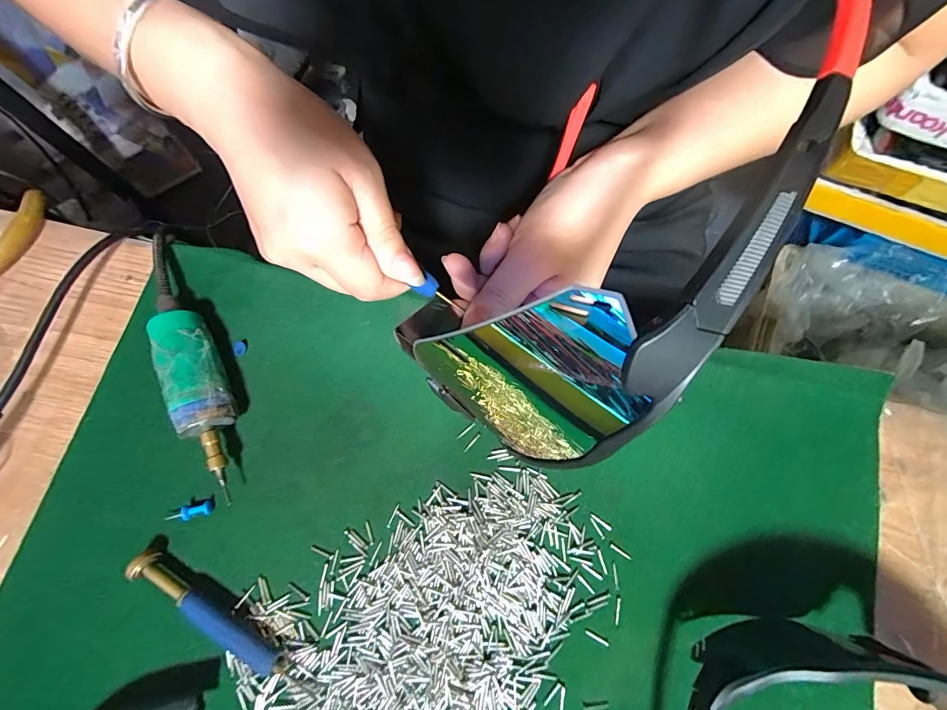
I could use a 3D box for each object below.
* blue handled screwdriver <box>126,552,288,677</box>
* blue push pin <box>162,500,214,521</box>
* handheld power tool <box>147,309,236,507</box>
[{"bbox_3d":[-0.128,0.126,0.199,0.087,0.014,0.013,33,78,9],"label":"blue handled screwdriver"},{"bbox_3d":[-0.148,0.082,0.215,0.023,0.006,0.007,-15,76,-3],"label":"blue push pin"},{"bbox_3d":[-0.142,0.022,0.220,0.025,0.029,0.097,-28,77,-6],"label":"handheld power tool"}]

